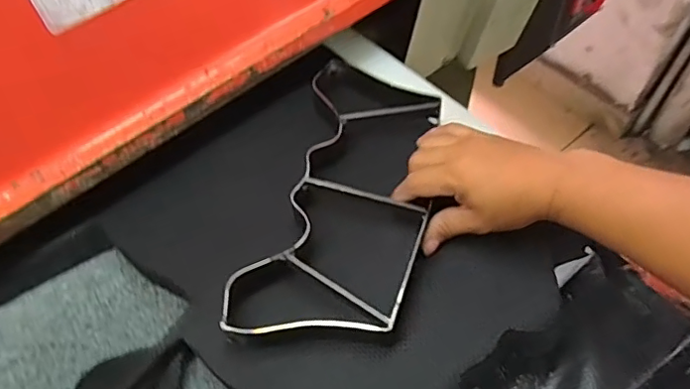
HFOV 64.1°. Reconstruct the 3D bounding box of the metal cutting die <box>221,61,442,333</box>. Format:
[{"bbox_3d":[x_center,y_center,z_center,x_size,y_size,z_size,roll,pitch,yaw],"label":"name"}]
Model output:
[{"bbox_3d":[0.003,-0.009,0.478,0.140,0.017,0.290,8,55,9],"label":"metal cutting die"}]

